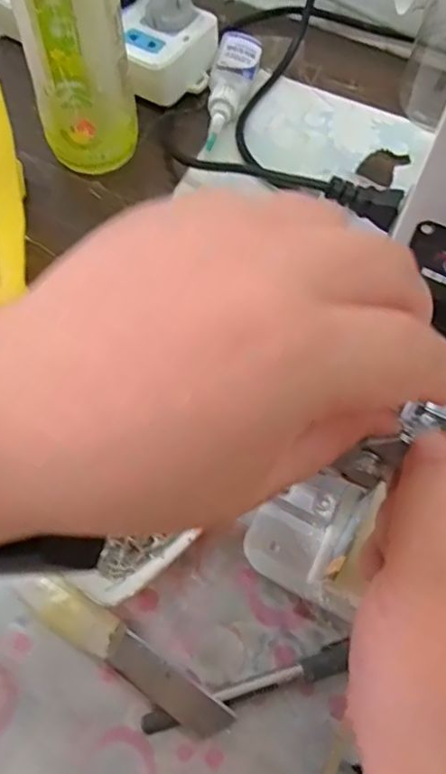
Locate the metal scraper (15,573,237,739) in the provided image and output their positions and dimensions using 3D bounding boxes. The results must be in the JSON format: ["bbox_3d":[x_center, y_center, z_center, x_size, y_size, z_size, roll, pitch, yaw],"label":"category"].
[{"bbox_3d":[-0.049,0.128,0.287,0.119,0.012,0.022,29,67,12],"label":"metal scraper"}]

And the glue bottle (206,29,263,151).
[{"bbox_3d":[0.006,-0.230,0.455,0.031,0.022,0.110,11,65,4],"label":"glue bottle"}]

